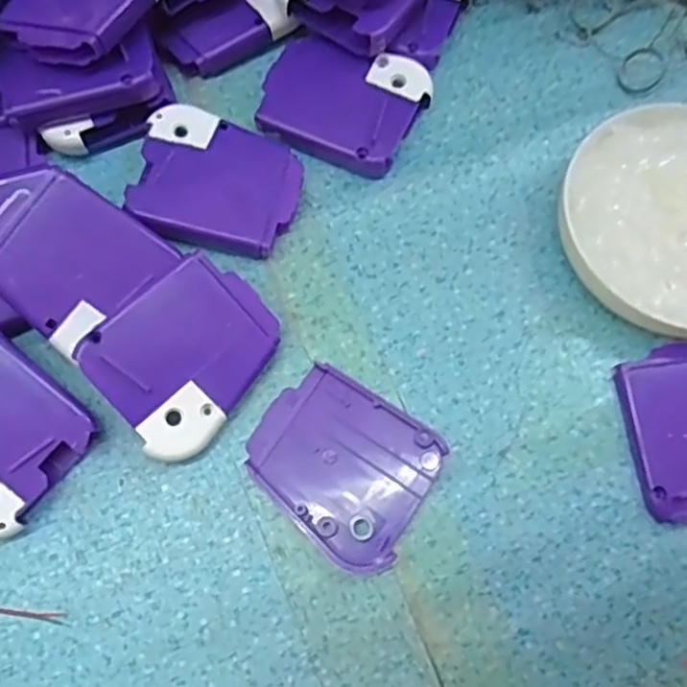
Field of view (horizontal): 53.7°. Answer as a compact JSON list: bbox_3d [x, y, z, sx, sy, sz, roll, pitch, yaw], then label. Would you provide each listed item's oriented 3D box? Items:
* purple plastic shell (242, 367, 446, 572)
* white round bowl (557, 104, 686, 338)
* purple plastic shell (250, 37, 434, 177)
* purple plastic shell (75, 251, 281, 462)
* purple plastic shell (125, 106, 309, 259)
[{"bbox_3d":[-0.001,0.041,0.231,0.060,0.008,0.052,32,74,7],"label":"purple plastic shell"},{"bbox_3d":[0.126,-0.044,0.254,0.089,0.024,0.088,1,73,-2],"label":"white round bowl"},{"bbox_3d":[0.000,-0.098,0.273,0.060,0.012,0.055,29,74,6],"label":"purple plastic shell"},{"bbox_3d":[-0.052,0.003,0.230,0.050,0.004,0.060,47,73,-7],"label":"purple plastic shell"},{"bbox_3d":[-0.047,-0.060,0.258,0.059,0.015,0.055,13,73,2],"label":"purple plastic shell"}]

